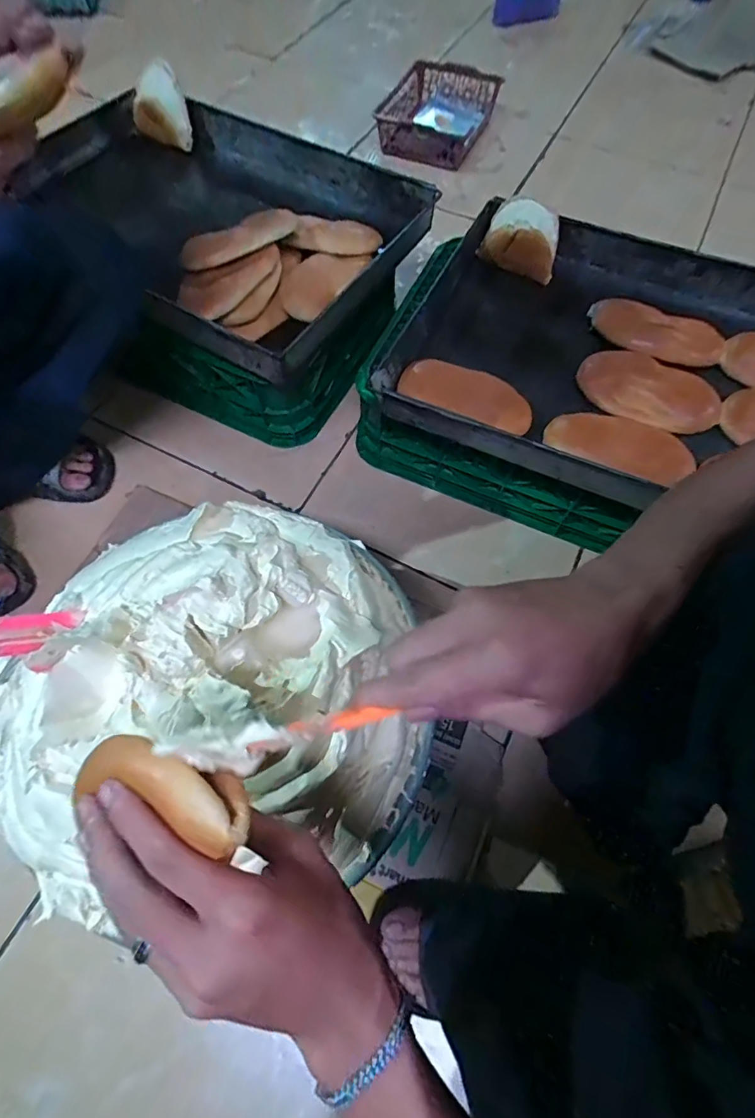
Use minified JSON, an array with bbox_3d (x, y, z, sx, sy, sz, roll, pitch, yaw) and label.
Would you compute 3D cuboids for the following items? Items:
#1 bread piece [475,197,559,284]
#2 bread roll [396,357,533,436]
[{"bbox_3d":[0.214,-0.467,0.726,0.115,0.090,0.056,31,69,12],"label":"bread piece"},{"bbox_3d":[0.116,-0.212,0.641,0.175,0.033,0.081,21,67,8],"label":"bread roll"}]

